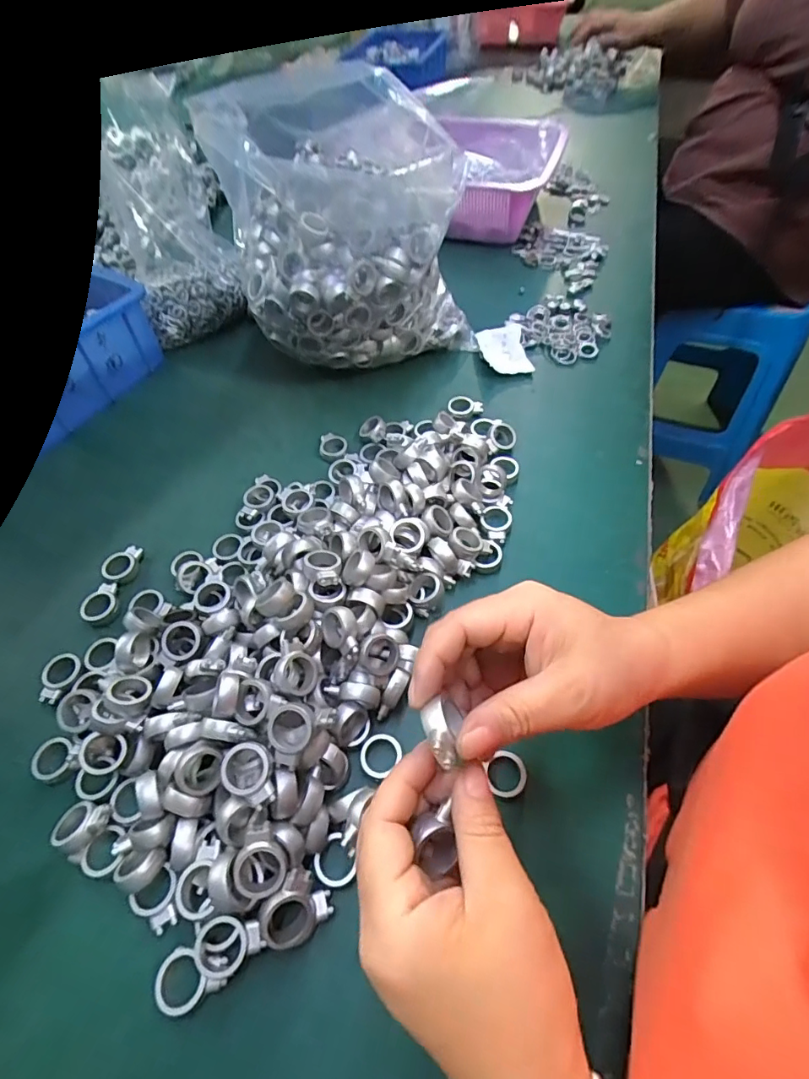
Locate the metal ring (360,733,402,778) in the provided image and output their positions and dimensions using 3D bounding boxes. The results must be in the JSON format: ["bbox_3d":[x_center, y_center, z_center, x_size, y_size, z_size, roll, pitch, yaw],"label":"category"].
[{"bbox_3d":[-0.015,0.132,0.309,0.023,0.005,0.025,-2,54,2],"label":"metal ring"}]

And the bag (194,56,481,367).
[{"bbox_3d":[-0.053,-0.276,0.483,0.204,0.210,0.187,-20,55,-11],"label":"bag"}]

